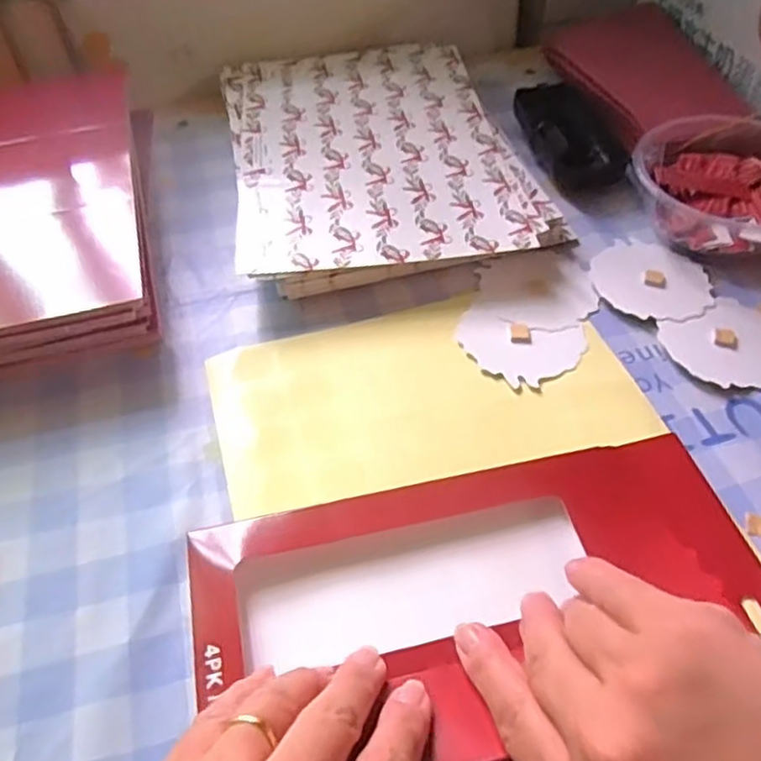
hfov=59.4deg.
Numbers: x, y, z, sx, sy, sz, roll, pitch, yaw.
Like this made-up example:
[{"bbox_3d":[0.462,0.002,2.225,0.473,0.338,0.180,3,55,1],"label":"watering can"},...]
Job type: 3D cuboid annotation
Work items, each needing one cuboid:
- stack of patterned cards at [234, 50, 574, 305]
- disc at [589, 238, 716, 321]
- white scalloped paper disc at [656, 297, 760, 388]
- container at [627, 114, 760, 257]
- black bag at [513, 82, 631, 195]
[{"bbox_3d":[-0.004,-0.158,0.472,0.193,0.030,0.263,-9,50,-6],"label":"stack of patterned cards"},{"bbox_3d":[0.161,-0.060,0.396,0.068,0.004,0.065,-1,51,2],"label":"disc"},{"bbox_3d":[0.191,-0.020,0.361,0.067,0.004,0.059,-21,53,-16],"label":"white scalloped paper disc"},{"bbox_3d":[0.217,-0.123,0.422,0.123,0.039,0.113,-4,50,-1],"label":"container"},{"bbox_3d":[0.134,-0.178,0.481,0.054,0.035,0.111,-12,51,-8],"label":"black bag"}]

